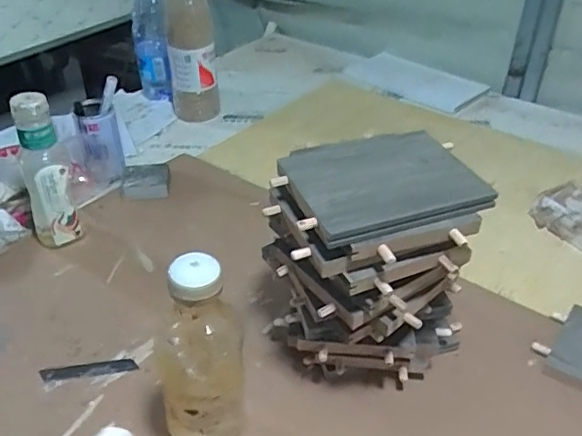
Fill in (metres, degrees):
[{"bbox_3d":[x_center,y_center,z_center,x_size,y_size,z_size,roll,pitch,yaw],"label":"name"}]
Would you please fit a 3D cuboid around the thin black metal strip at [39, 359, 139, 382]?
[{"bbox_3d":[-0.216,0.162,0.594,0.100,0.004,0.017,-6,42,-6],"label":"thin black metal strip"}]

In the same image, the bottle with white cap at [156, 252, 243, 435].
[{"bbox_3d":[-0.077,0.123,0.469,0.066,0.211,0.057,-7,37,-11],"label":"bottle with white cap"}]

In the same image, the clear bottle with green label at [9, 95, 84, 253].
[{"bbox_3d":[-0.313,-0.054,0.709,0.059,0.206,0.051,-17,40,-23],"label":"clear bottle with green label"}]

